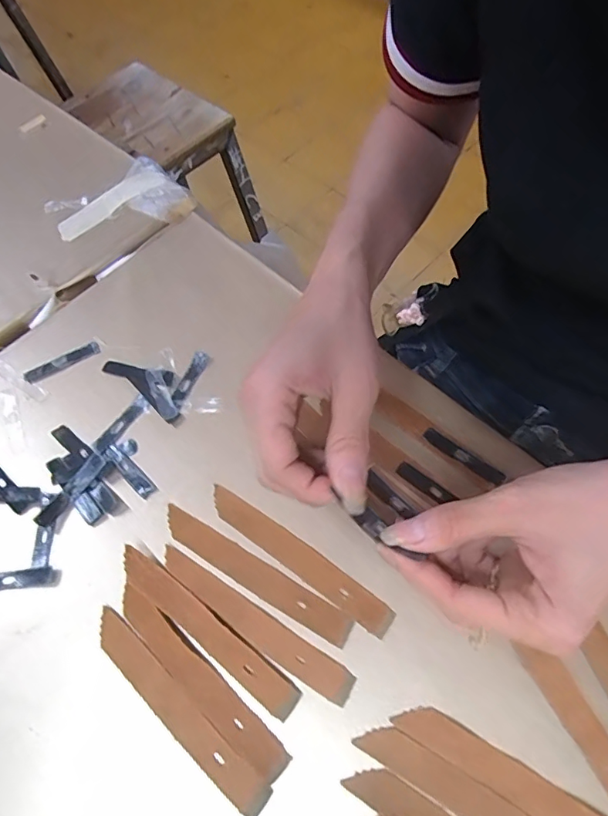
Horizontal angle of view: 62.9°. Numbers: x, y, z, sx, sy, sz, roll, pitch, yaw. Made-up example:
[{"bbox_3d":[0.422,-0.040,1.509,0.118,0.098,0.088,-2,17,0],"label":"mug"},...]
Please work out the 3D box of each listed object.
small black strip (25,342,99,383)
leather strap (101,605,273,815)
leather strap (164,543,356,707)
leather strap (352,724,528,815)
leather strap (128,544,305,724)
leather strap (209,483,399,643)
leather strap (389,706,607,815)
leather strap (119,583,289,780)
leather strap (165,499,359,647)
[{"bbox_3d":[-0.172,-0.033,0.354,0.053,0.004,0.012,-28,64,-13],"label":"small black strip"},{"bbox_3d":[-0.066,0.152,0.253,0.122,0.004,0.017,37,69,19],"label":"leather strap"},{"bbox_3d":[-0.030,0.116,0.270,0.123,0.005,0.018,29,67,16],"label":"leather strap"},{"bbox_3d":[0.084,0.186,0.228,0.123,0.004,0.017,27,66,15],"label":"leather strap"},{"bbox_3d":[-0.053,0.118,0.267,0.119,0.009,0.017,33,68,18],"label":"leather strap"},{"bbox_3d":[-0.004,0.086,0.288,0.123,0.004,0.017,33,67,18],"label":"leather strap"},{"bbox_3d":[0.103,0.177,0.232,0.123,0.004,0.017,27,66,15],"label":"leather strap"},{"bbox_3d":[-0.056,0.140,0.258,0.119,0.004,0.016,38,69,20],"label":"leather strap"},{"bbox_3d":[-0.029,0.094,0.283,0.123,0.004,0.017,27,66,15],"label":"leather strap"}]

